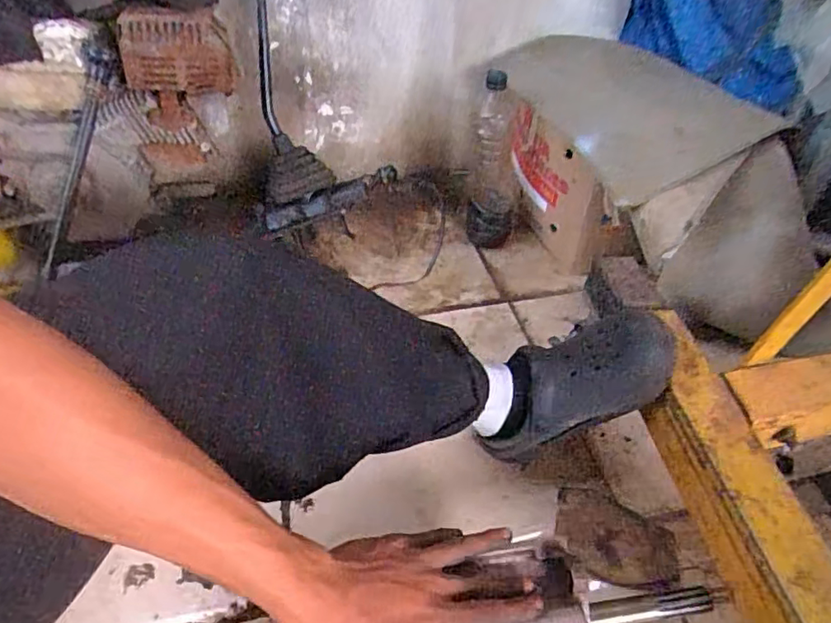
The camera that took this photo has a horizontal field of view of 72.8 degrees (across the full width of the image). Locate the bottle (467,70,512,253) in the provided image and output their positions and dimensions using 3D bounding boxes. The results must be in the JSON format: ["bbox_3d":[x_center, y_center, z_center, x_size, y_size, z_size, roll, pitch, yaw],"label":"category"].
[{"bbox_3d":[0.141,-0.254,0.999,0.088,0.308,0.087,9,44,7],"label":"bottle"}]

